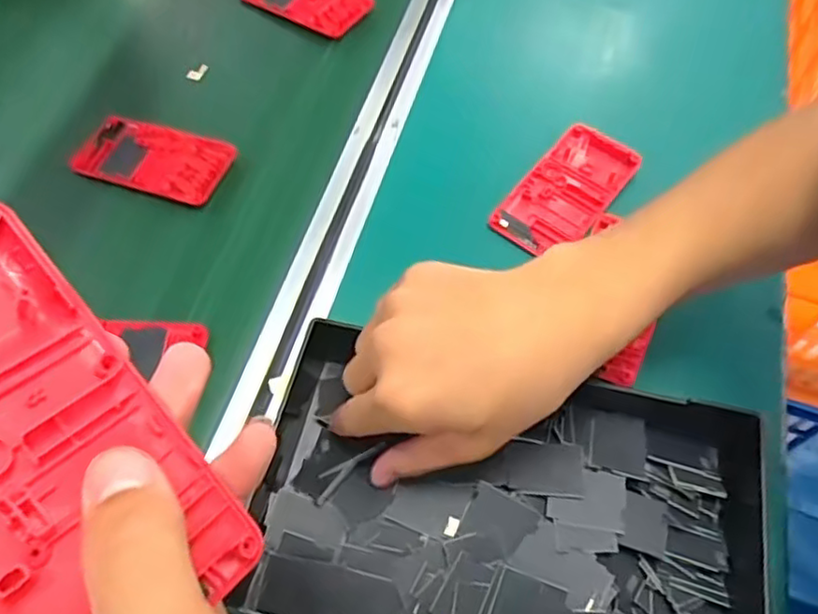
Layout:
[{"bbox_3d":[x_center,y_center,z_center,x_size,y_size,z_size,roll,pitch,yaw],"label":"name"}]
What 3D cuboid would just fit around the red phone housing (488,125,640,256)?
[{"bbox_3d":[0.117,-0.086,0.492,0.063,0.019,0.116,32,64,19],"label":"red phone housing"}]

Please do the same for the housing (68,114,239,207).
[{"bbox_3d":[-0.202,-0.118,0.515,0.121,0.012,0.062,19,60,12],"label":"housing"}]

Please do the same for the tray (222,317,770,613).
[{"bbox_3d":[0.052,0.108,0.359,0.274,0.032,0.173,12,59,8],"label":"tray"}]

